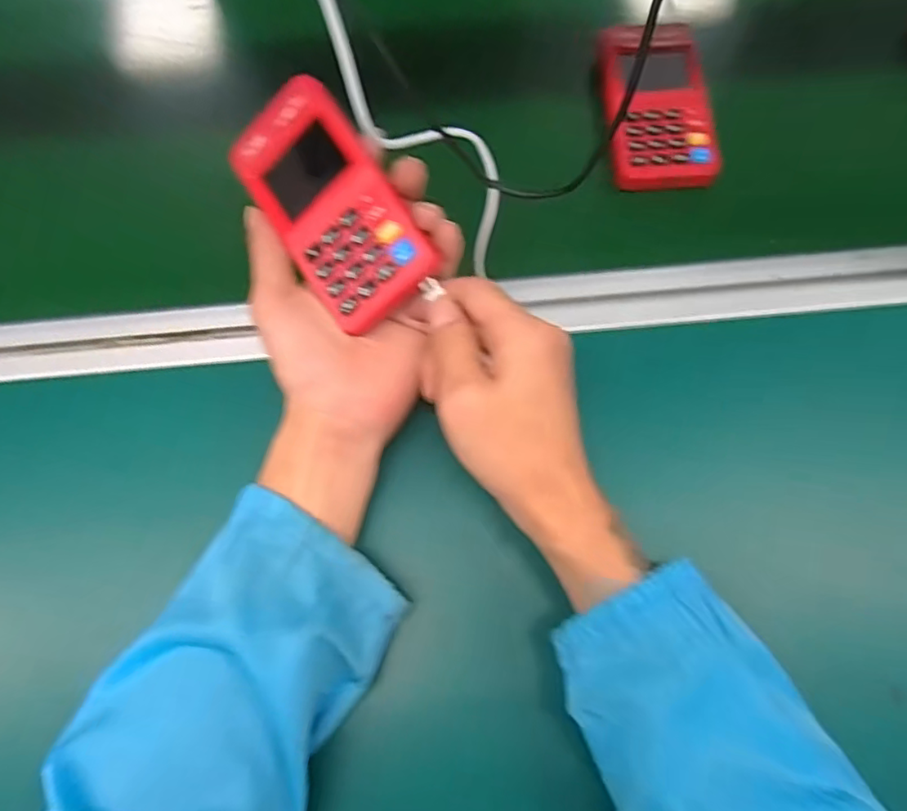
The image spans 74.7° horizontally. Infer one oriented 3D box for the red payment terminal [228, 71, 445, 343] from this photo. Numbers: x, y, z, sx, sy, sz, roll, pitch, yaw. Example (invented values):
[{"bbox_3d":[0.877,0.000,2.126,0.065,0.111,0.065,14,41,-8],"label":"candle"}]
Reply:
[{"bbox_3d":[-0.069,-0.113,0.332,0.069,0.011,0.133,-38,81,19],"label":"red payment terminal"}]

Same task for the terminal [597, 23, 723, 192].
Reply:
[{"bbox_3d":[0.147,-0.218,0.429,0.072,0.024,0.131,-2,71,0],"label":"terminal"}]

